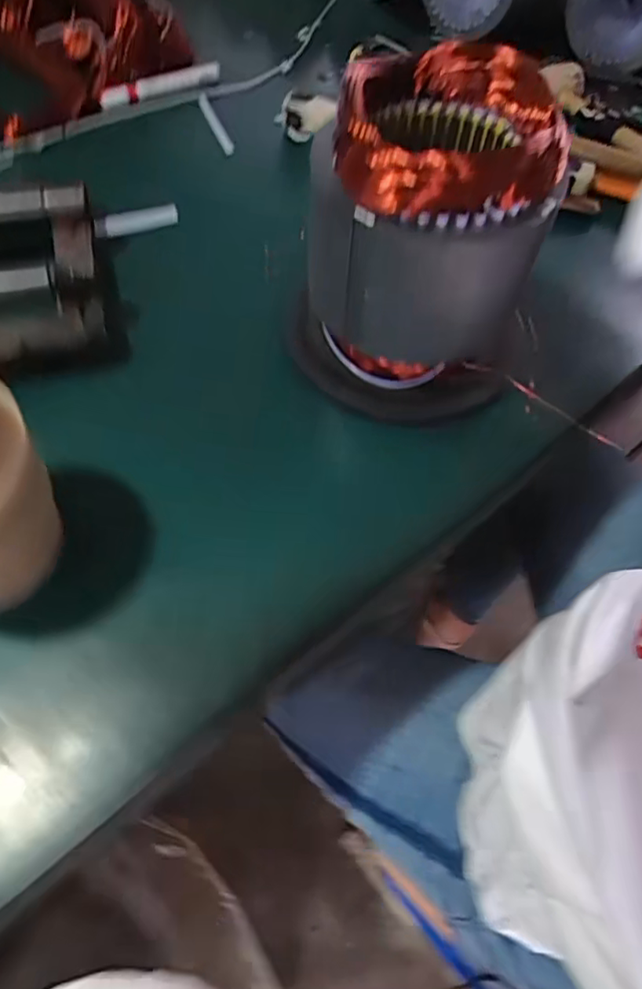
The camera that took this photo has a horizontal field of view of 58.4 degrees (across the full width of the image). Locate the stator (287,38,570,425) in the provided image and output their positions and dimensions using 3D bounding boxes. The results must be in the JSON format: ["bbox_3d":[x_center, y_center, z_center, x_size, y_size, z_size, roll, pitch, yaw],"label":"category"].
[{"bbox_3d":[0.071,-0.168,0.398,0.159,0.186,0.140,14,60,3],"label":"stator"}]

